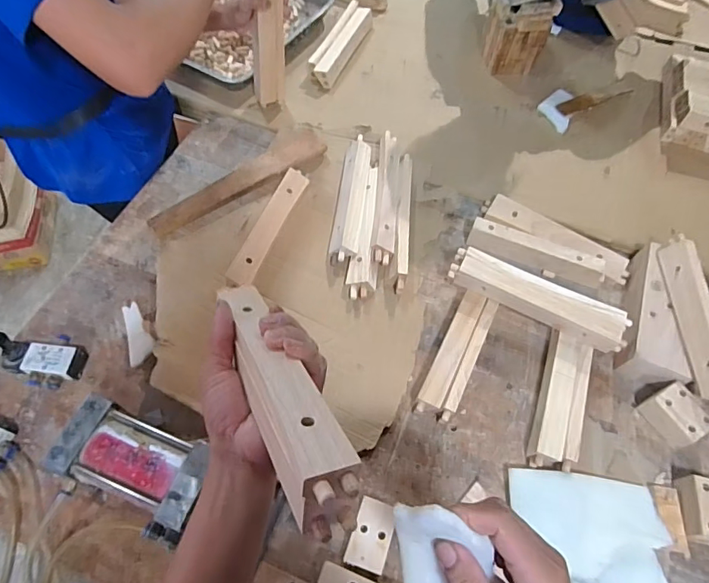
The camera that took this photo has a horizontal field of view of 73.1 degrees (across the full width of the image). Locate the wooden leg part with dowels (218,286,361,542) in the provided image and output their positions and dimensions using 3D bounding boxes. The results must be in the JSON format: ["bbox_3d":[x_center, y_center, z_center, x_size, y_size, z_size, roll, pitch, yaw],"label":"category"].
[{"bbox_3d":[-0.063,0.071,0.387,0.047,0.048,0.254,-21,37,-15],"label":"wooden leg part with dowels"}]

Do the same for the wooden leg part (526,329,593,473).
[{"bbox_3d":[0.299,0.157,0.696,0.060,0.048,0.201,21,61,8],"label":"wooden leg part"}]

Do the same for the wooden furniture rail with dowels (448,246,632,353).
[{"bbox_3d":[0.277,0.010,0.729,0.269,0.043,0.057,26,61,10],"label":"wooden furniture rail with dowels"}]

